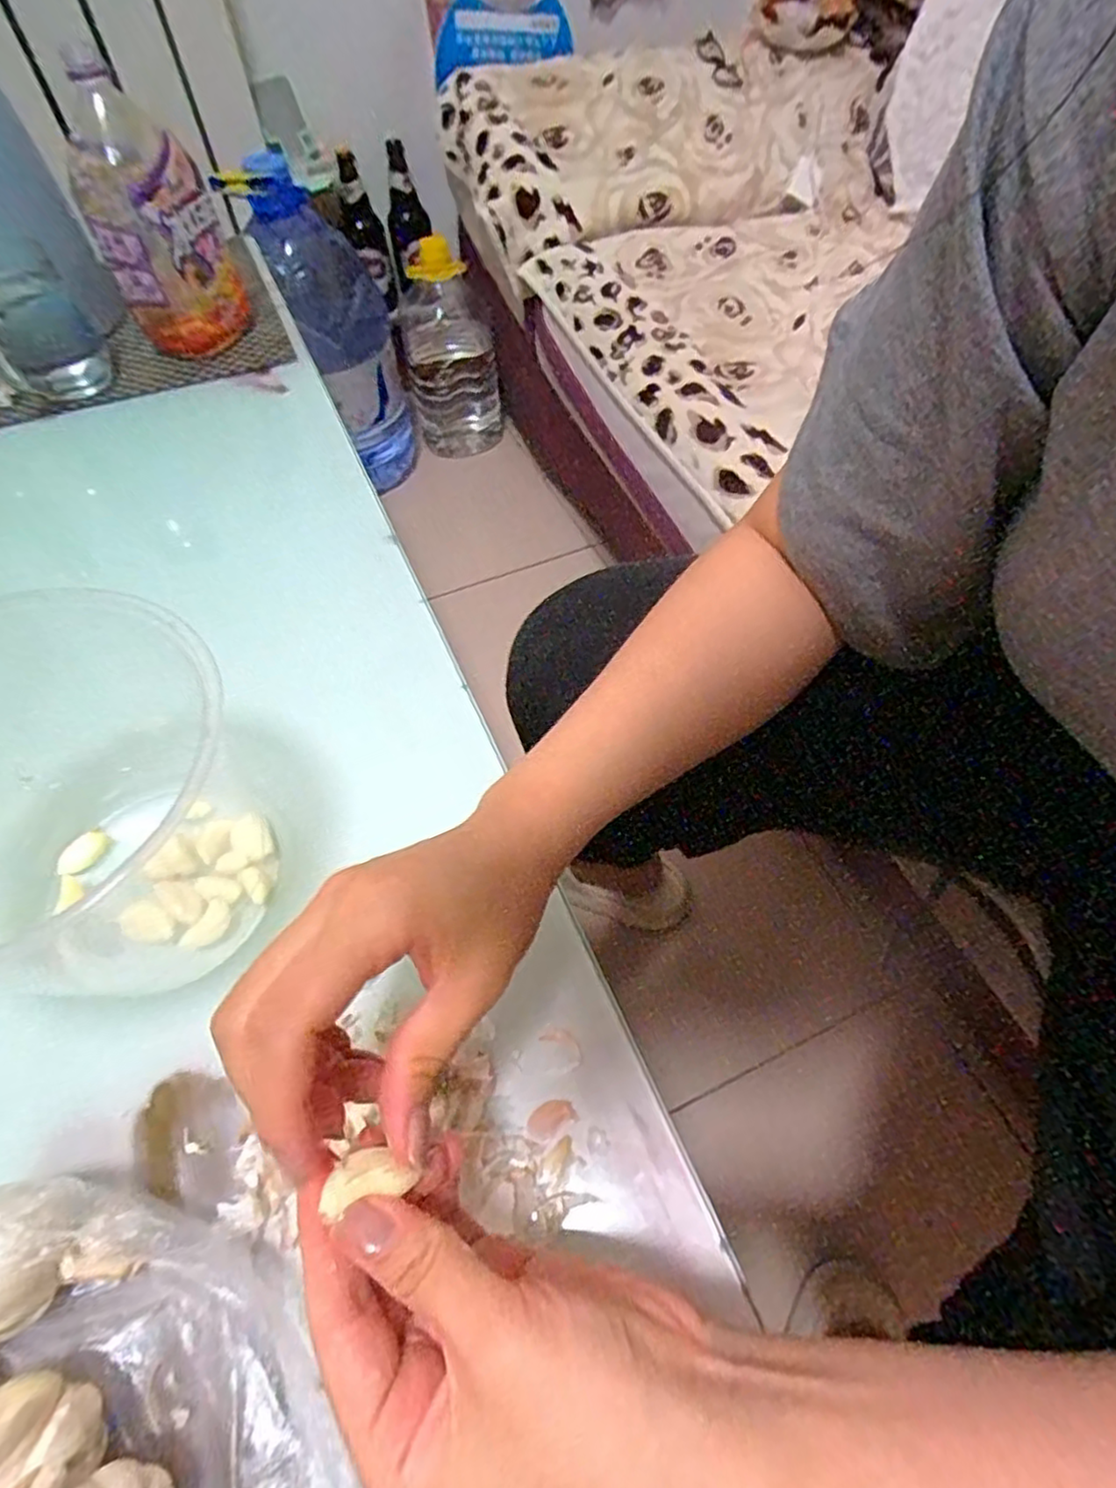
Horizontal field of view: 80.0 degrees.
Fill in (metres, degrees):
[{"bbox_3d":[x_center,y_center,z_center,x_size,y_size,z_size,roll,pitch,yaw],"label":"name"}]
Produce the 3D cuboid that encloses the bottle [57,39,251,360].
[{"bbox_3d":[-0.335,-0.430,0.549,0.097,0.184,0.088,-21,59,-10],"label":"bottle"}]

